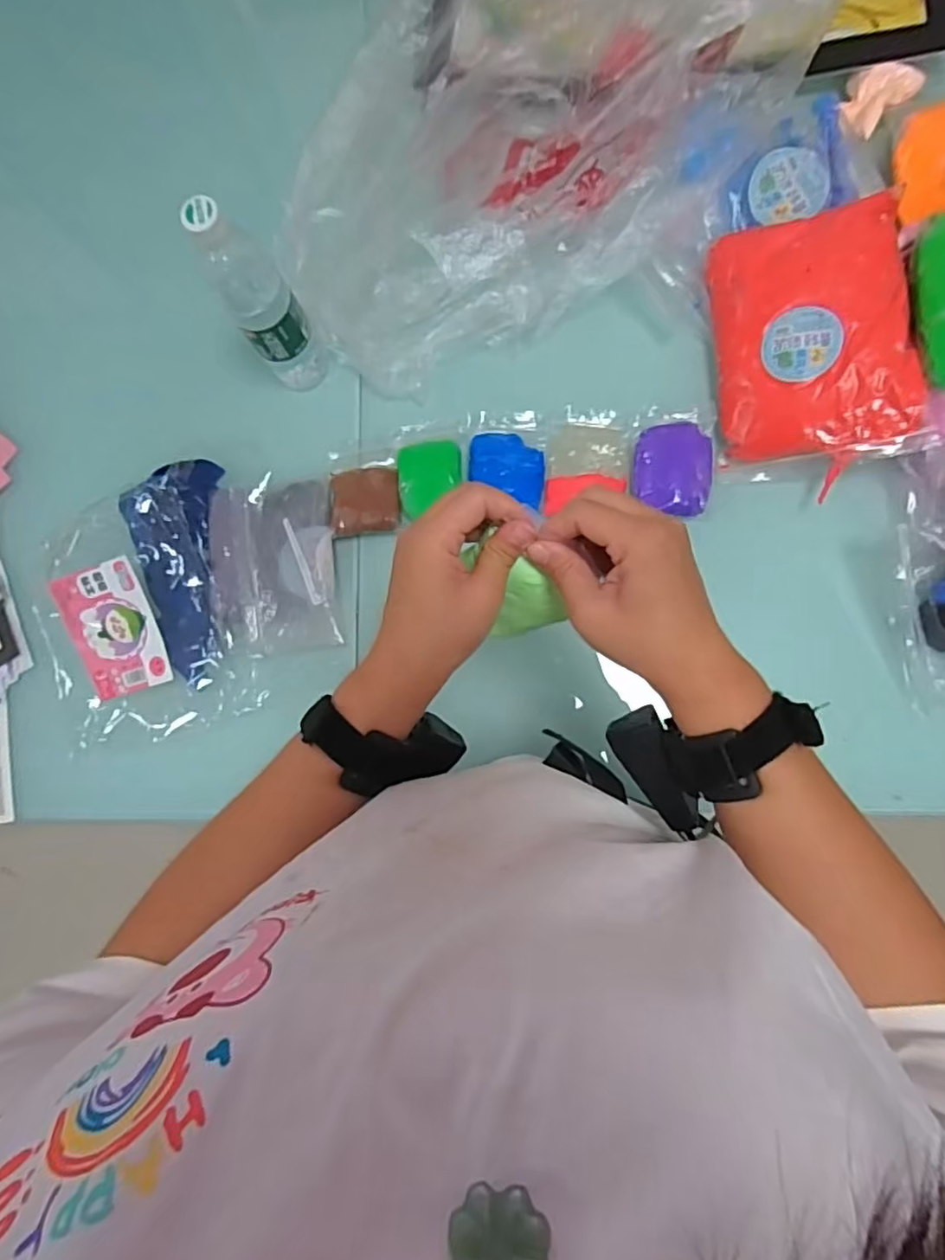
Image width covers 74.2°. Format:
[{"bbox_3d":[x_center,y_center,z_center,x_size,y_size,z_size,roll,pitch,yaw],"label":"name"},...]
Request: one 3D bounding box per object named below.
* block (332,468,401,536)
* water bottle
[{"bbox_3d":[-0.116,-0.141,0.680,0.077,0.017,0.078,-3,83,5],"label":"block"},{"bbox_3d":[-0.206,-0.322,0.609,0.060,0.213,0.062,-30,82,1],"label":"water bottle"}]

